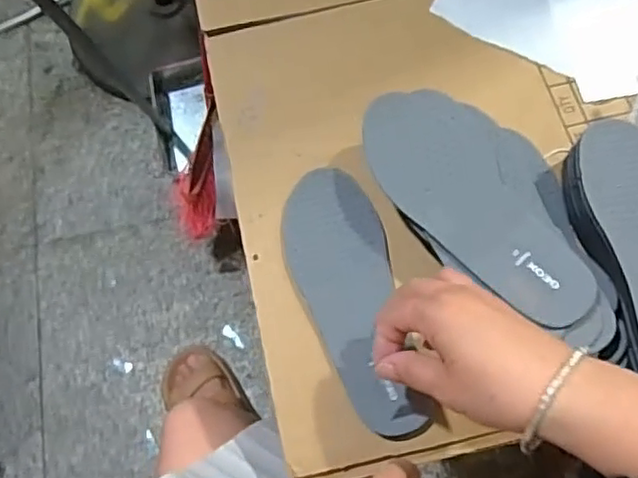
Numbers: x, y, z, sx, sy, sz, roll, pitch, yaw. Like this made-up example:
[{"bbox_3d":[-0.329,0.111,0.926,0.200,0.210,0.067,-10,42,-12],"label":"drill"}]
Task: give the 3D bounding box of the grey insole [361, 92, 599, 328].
[{"bbox_3d":[0.109,-0.026,0.432,0.087,0.012,0.195,-34,73,-11],"label":"grey insole"}]

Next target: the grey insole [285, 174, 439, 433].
[{"bbox_3d":[0.023,0.041,0.450,0.071,0.009,0.199,-14,69,-4],"label":"grey insole"}]

